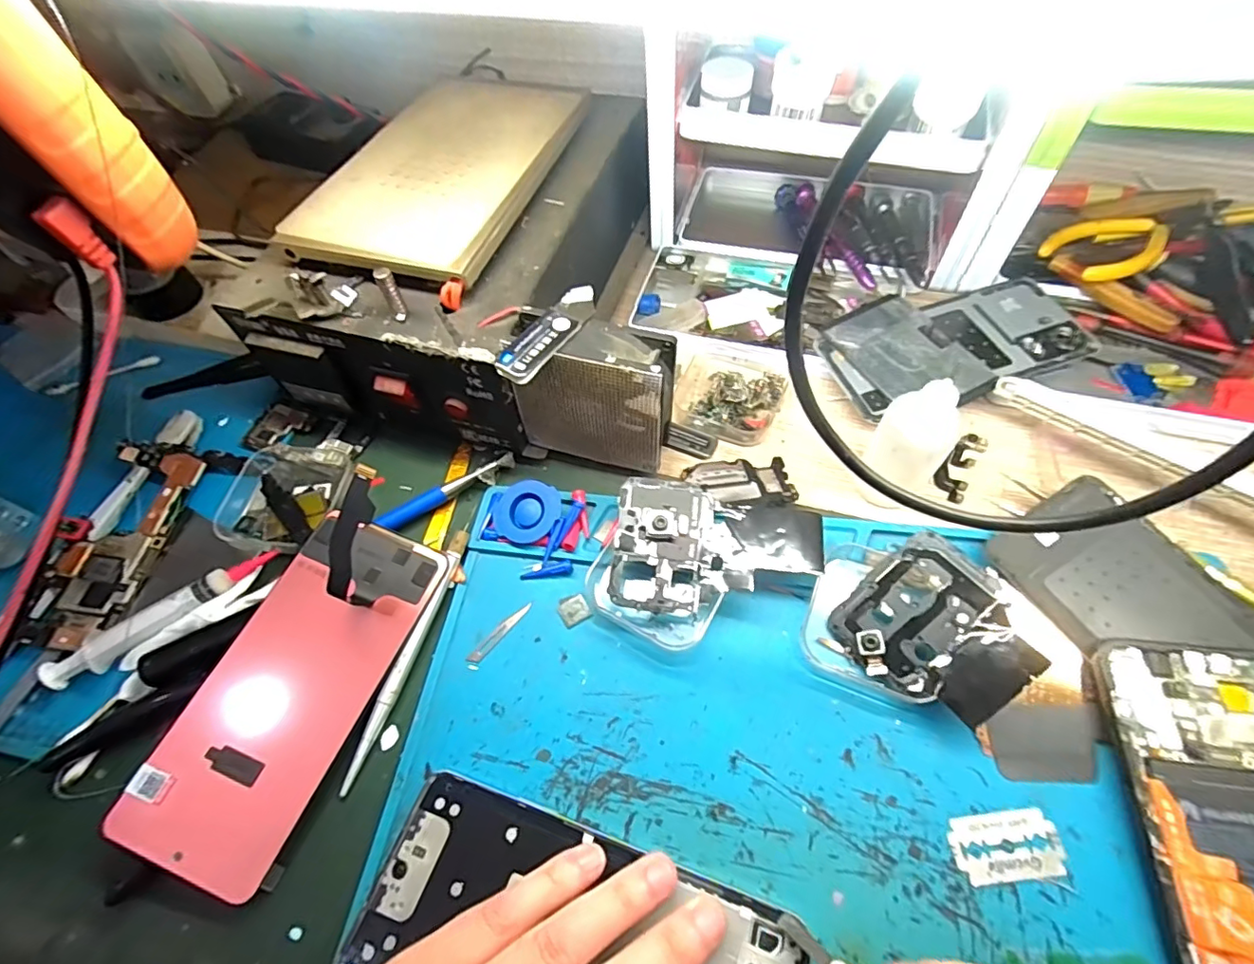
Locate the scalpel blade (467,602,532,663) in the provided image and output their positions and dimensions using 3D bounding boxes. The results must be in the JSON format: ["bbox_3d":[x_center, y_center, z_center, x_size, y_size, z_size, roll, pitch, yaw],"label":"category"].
[{"bbox_3d":[-0.064,0.074,0.274,0.006,0.004,0.039,36,68,23],"label":"scalpel blade"}]

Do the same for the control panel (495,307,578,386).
[{"bbox_3d":[-0.042,-0.063,0.255,0.018,0.009,0.045,27,64,19],"label":"control panel"}]

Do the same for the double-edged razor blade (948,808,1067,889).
[{"bbox_3d":[0.151,0.144,0.216,0.042,0.004,0.023,-7,58,0],"label":"double-edged razor blade"}]

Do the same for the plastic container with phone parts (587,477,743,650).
[{"bbox_3d":[0.020,0.038,0.277,0.063,0.027,0.074,20,62,16],"label":"plastic container with phone parts"}]

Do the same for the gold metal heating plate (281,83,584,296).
[{"bbox_3d":[-0.105,-0.181,0.315,0.109,0.014,0.179,15,61,10],"label":"gold metal heating plate"}]

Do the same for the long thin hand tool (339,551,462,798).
[{"bbox_3d":[-0.107,0.088,0.266,0.006,0.009,0.114,14,61,12],"label":"long thin hand tool"}]

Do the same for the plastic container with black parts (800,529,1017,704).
[{"bbox_3d":[0.126,0.060,0.254,0.073,0.030,0.069,20,62,16],"label":"plastic container with black parts"}]

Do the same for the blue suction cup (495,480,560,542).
[{"bbox_3d":[-0.053,0.016,0.299,0.034,0.008,0.034,-2,78,10],"label":"blue suction cup"}]

